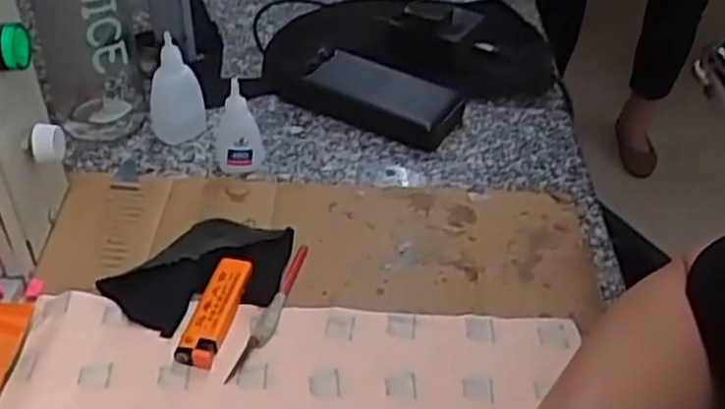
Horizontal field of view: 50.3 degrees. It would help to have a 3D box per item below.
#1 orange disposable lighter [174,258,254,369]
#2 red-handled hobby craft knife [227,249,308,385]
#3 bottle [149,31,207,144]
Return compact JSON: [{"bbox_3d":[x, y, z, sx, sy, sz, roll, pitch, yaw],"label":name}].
[{"bbox_3d":[-0.092,0.066,0.484,0.023,0.017,0.078,11,42,9],"label":"orange disposable lighter"},{"bbox_3d":[-0.057,0.066,0.493,0.014,0.005,0.116,13,43,11],"label":"red-handled hobby craft knife"},{"bbox_3d":[-0.152,-0.094,0.630,0.043,0.091,0.023,-6,42,-10],"label":"bottle"}]

